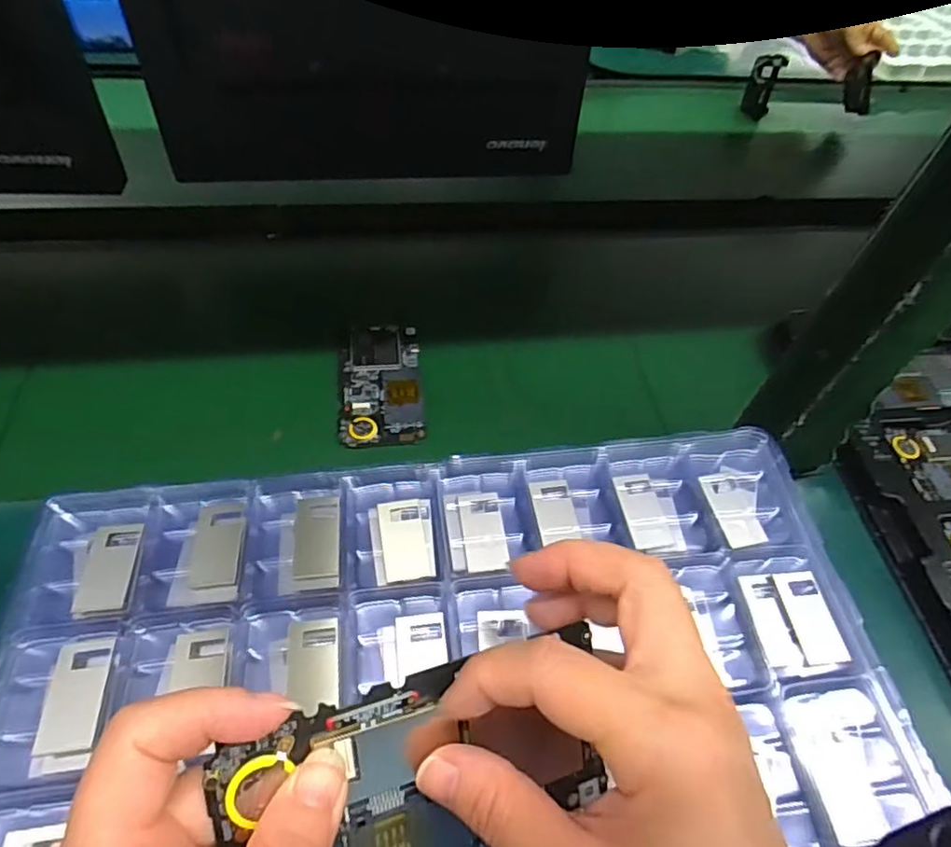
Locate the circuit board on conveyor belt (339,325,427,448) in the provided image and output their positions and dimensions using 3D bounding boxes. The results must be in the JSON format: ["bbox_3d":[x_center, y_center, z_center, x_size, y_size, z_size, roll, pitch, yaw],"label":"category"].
[{"bbox_3d":[-0.077,-0.034,0.493,0.064,0.011,0.124,-3,53,-8],"label":"circuit board on conveyor belt"}]

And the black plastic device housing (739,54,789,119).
[{"bbox_3d":[0.397,-0.462,0.837,0.039,0.091,0.030,21,53,11],"label":"black plastic device housing"}]

